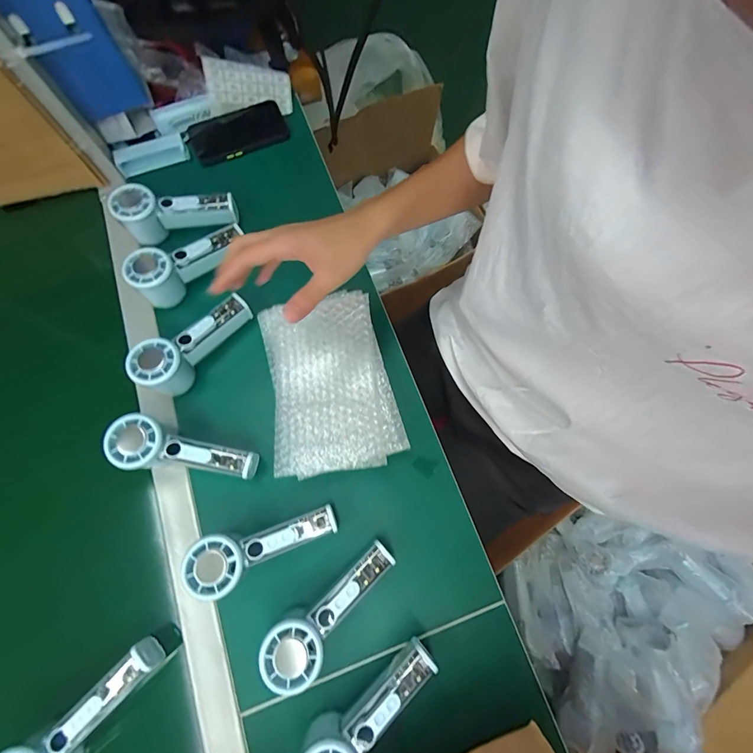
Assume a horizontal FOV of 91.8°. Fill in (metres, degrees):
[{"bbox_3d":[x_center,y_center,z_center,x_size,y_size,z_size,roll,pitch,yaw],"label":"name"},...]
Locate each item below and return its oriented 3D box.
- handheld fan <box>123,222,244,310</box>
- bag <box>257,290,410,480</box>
[{"bbox_3d":[-0.251,-0.160,0.485,0.049,0.058,0.149,42,79,11],"label":"handheld fan"},{"bbox_3d":[-0.058,0.003,0.443,0.143,0.038,0.216,-12,74,-3],"label":"bag"}]

